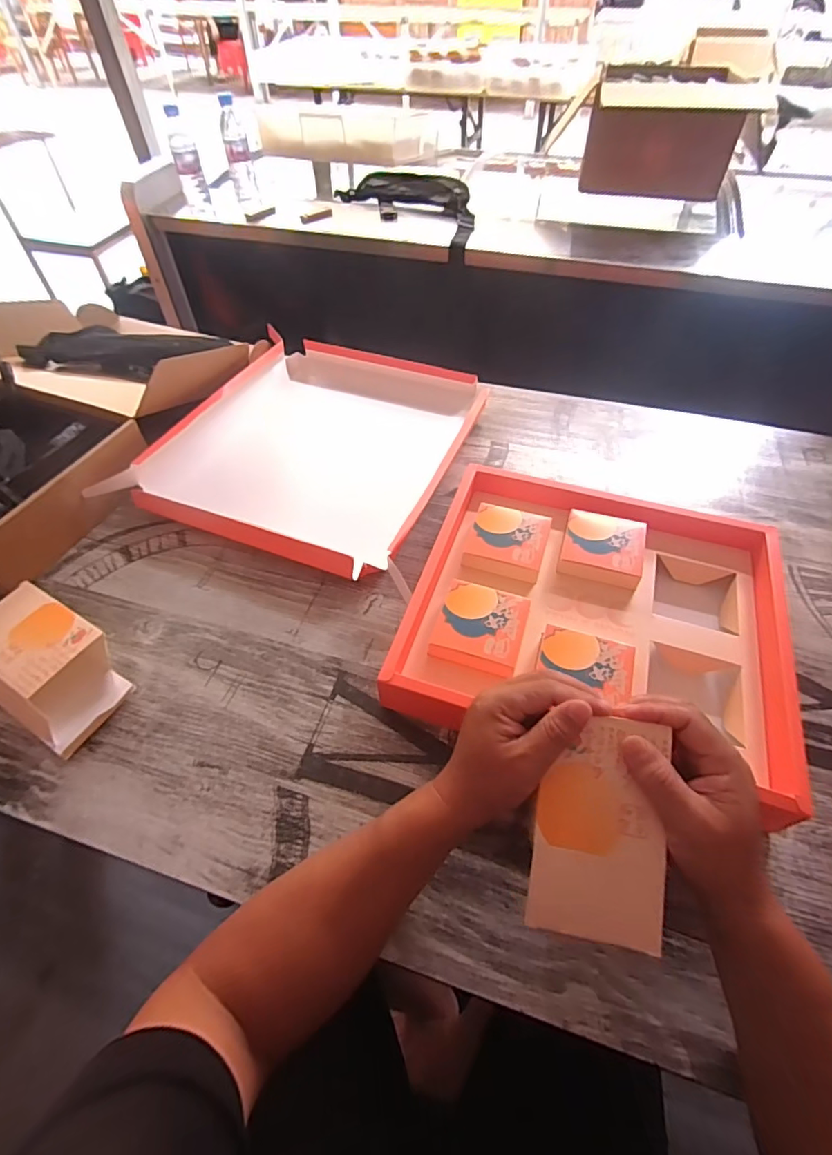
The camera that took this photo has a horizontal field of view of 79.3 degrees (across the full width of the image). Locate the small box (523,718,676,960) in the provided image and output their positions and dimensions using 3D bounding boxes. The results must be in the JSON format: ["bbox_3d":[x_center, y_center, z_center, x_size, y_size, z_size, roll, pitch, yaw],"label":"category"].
[{"bbox_3d":[0.124,0.165,0.336,0.083,0.004,0.135,9,73,5],"label":"small box"}]

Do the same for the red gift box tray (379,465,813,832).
[{"bbox_3d":[0.186,0.035,0.536,0.360,0.060,0.346,13,55,11],"label":"red gift box tray"}]

